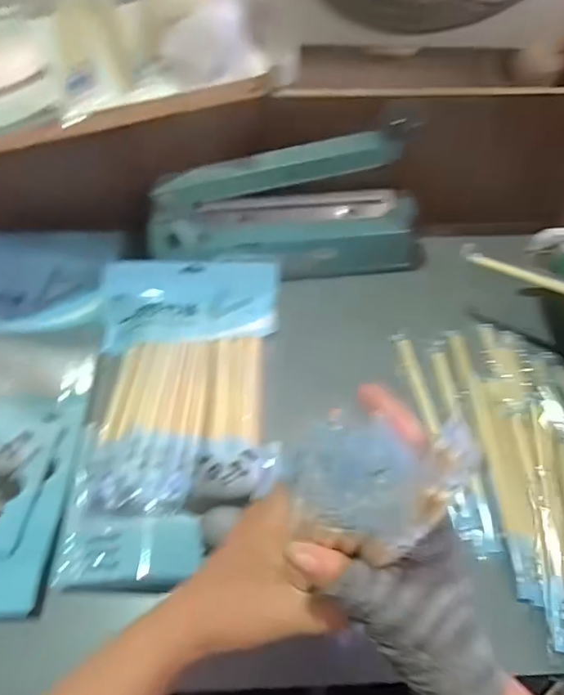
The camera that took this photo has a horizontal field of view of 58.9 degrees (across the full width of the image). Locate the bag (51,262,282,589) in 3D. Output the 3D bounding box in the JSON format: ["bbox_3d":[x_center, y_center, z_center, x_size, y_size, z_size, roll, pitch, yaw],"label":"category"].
[{"bbox_3d":[-0.095,0.045,0.483,0.181,0.027,0.333,-1,56,-2],"label":"bag"}]

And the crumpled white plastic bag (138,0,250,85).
[{"bbox_3d":[-0.083,-0.298,0.455,0.100,0.072,0.110,-6,56,-5],"label":"crumpled white plastic bag"}]

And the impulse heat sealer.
[{"bbox_3d":[0.006,-0.153,0.548,0.303,0.137,0.067,-4,56,-4],"label":"impulse heat sealer"}]

